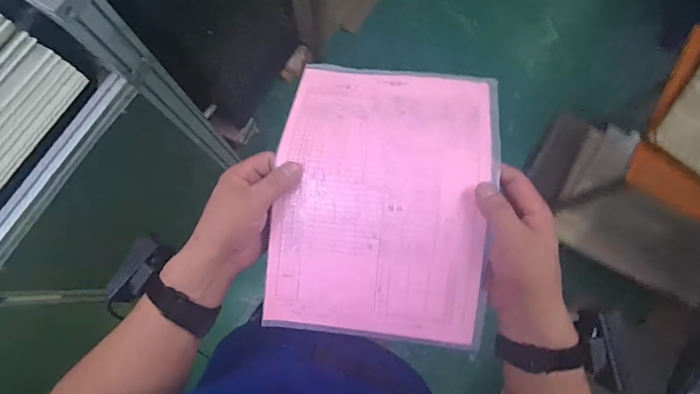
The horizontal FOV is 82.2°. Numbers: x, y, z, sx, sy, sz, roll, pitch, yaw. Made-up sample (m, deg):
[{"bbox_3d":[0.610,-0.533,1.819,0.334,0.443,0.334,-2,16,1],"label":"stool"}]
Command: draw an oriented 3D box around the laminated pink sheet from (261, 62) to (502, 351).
[{"bbox_3d":[0.034,-0.007,0.411,0.214,0.060,0.291,8,78,3],"label":"laminated pink sheet"}]

